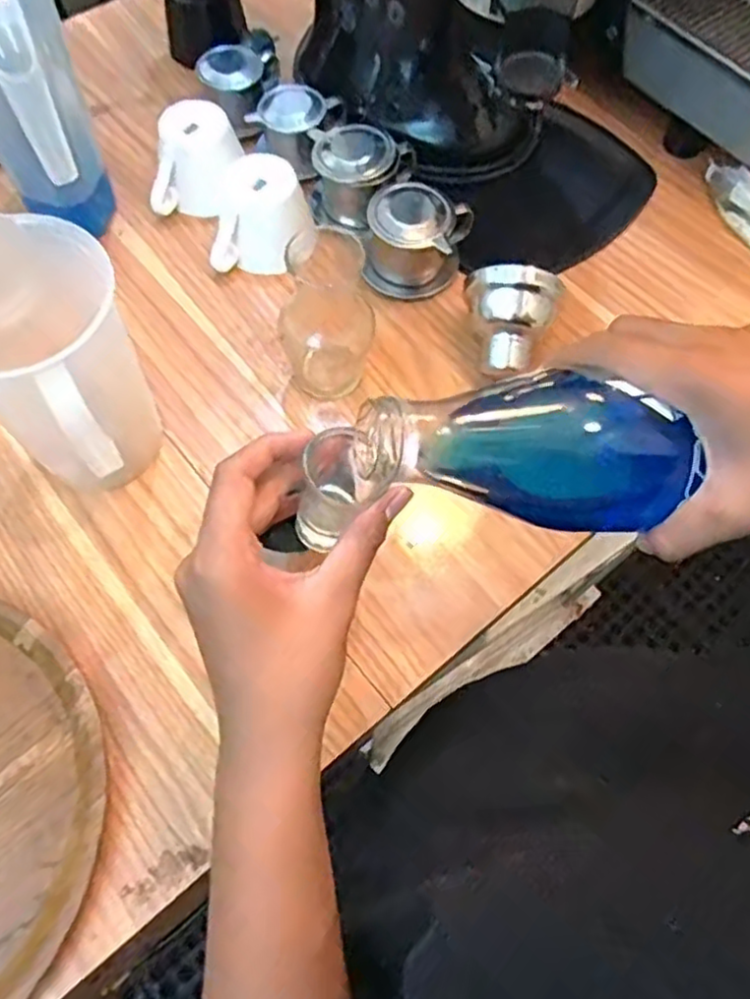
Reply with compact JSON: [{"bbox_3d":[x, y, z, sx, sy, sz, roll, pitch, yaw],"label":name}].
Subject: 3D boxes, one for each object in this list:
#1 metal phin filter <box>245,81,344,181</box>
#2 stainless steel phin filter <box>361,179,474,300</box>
[{"bbox_3d":[-0.074,-0.355,0.660,0.075,0.054,0.071,28,68,10],"label":"metal phin filter"},{"bbox_3d":[0.033,-0.229,0.600,0.084,0.063,0.076,22,67,7],"label":"stainless steel phin filter"}]

